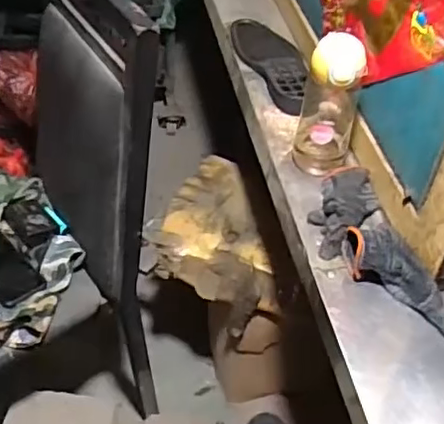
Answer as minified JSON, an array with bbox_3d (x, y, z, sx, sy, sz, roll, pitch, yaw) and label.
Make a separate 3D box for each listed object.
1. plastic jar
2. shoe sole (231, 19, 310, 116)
[{"bbox_3d":[0.137,-0.128,0.783,0.075,0.193,0.068,13,48,10],"label":"plastic jar"},{"bbox_3d":[0.087,-0.258,1.015,0.095,0.037,0.304,-11,49,-12],"label":"shoe sole"}]

